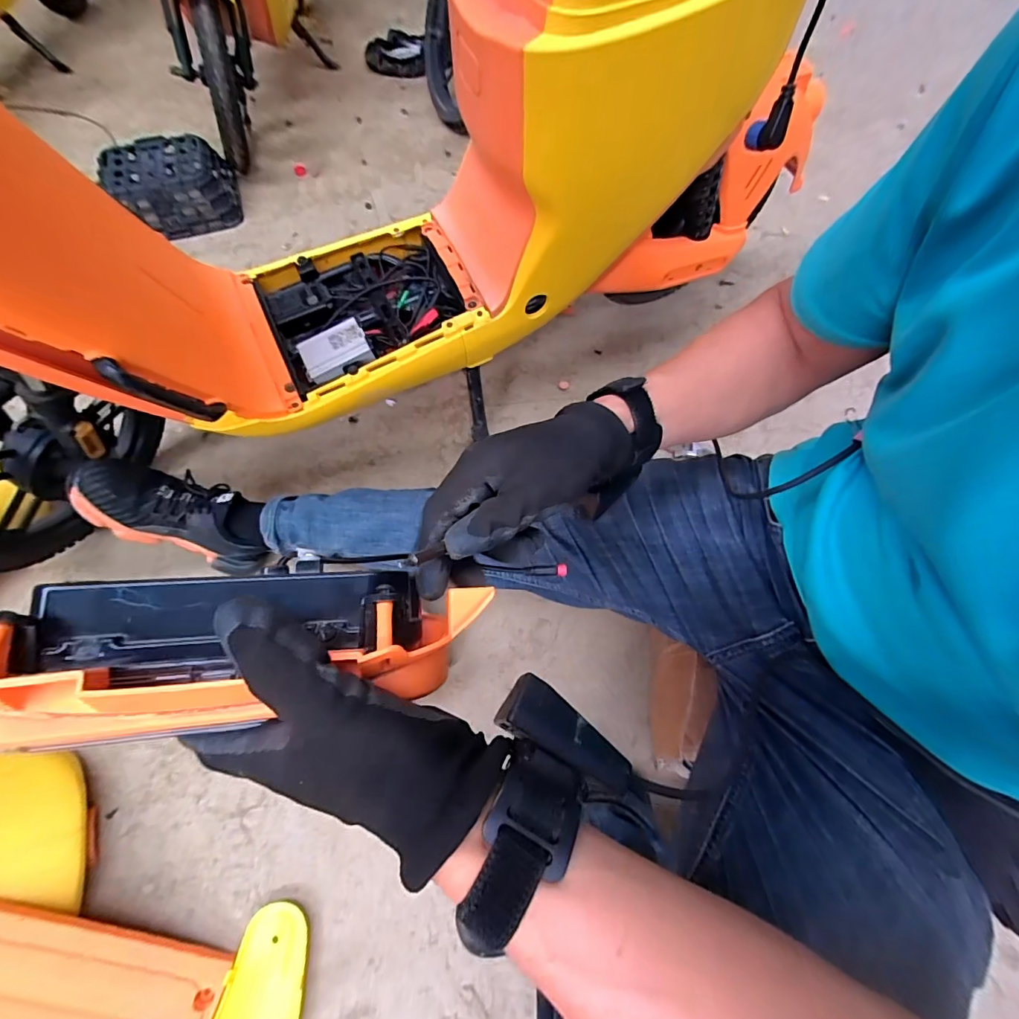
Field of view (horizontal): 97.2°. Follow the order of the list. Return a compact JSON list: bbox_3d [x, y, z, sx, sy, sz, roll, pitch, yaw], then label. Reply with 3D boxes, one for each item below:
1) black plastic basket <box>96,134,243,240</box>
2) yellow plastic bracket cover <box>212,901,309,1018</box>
[{"bbox_3d":[-0.888,-0.843,1.185,0.291,0.119,0.252,-19,65,-9],"label":"black plastic basket"},{"bbox_3d":[-0.284,0.546,0.498,0.106,0.081,0.146,5,63,3],"label":"yellow plastic bracket cover"}]

